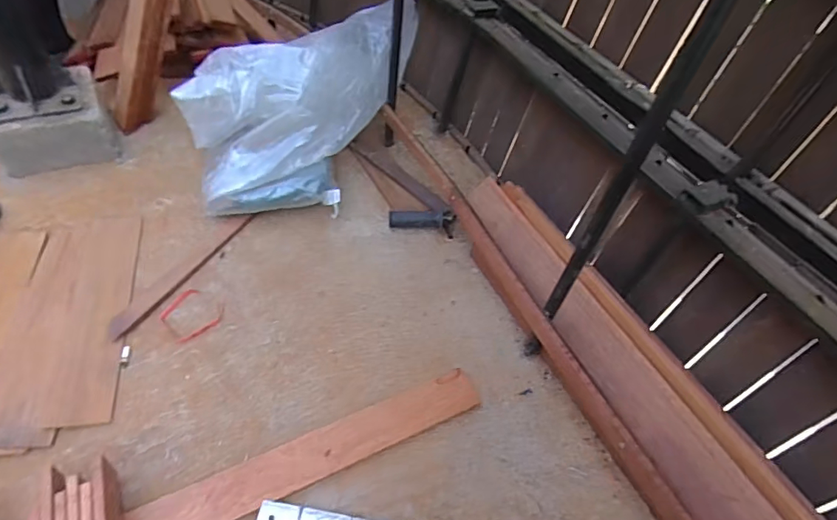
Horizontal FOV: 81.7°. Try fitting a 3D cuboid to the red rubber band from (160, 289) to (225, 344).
[{"bbox_3d":[-0.373,0.086,0.799,0.084,0.005,0.093,-34,61,-30],"label":"red rubber band"}]

